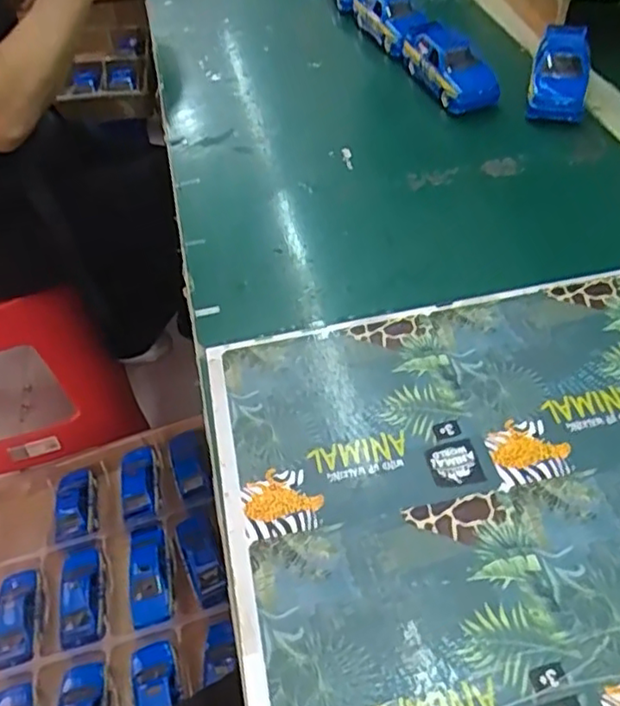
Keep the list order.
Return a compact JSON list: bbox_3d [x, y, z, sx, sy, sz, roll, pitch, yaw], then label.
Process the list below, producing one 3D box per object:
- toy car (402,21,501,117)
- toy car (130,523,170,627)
[{"bbox_3d":[0.135,-0.269,0.618,0.054,0.042,0.107,-15,50,-8],"label":"toy car"},{"bbox_3d":[-0.201,0.278,0.809,0.051,0.028,0.130,-11,49,-6],"label":"toy car"}]

